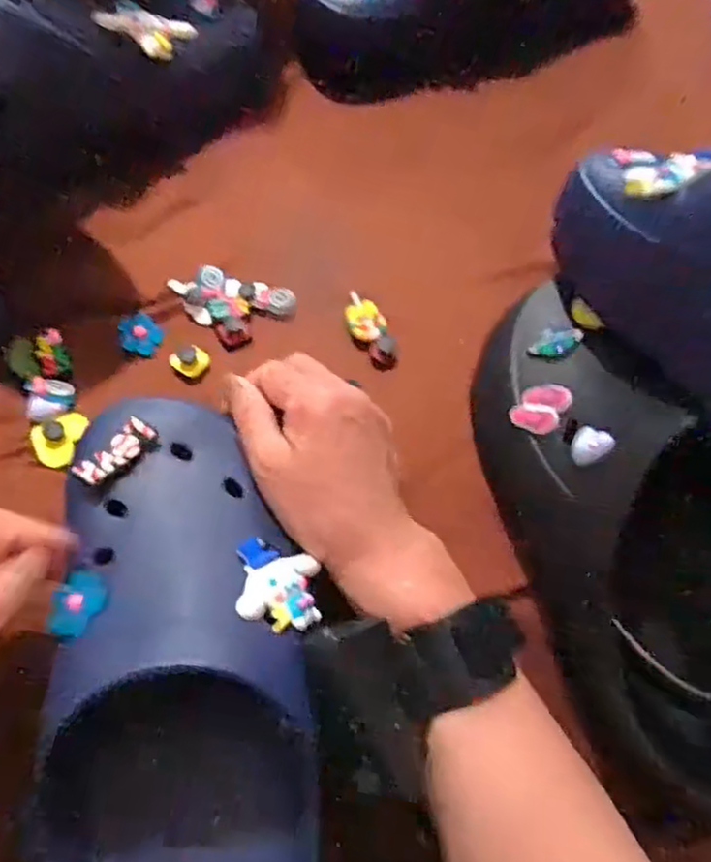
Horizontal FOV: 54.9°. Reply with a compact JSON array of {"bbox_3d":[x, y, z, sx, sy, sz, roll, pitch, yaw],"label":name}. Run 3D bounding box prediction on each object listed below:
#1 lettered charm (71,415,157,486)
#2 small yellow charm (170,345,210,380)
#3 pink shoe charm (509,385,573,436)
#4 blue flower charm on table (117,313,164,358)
[{"bbox_3d":[-0.109,0.011,0.314,0.015,0.010,0.038,36,68,16],"label":"lettered charm"},{"bbox_3d":[-0.097,-0.041,0.401,0.021,0.006,0.018,30,67,13],"label":"small yellow charm"},{"bbox_3d":[0.094,-0.012,0.348,0.026,0.004,0.029,21,70,34],"label":"pink shoe charm"},{"bbox_3d":[-0.128,-0.057,0.407,0.023,0.006,0.026,-34,69,-17],"label":"blue flower charm on table"}]

